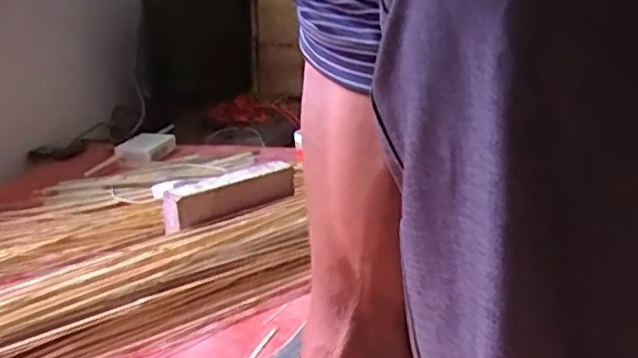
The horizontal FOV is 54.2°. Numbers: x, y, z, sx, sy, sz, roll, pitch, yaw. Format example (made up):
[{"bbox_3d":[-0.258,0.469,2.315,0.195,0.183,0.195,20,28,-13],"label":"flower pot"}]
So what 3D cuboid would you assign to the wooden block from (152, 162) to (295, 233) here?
[{"bbox_3d":[-0.140,0.021,1.003,0.247,0.061,0.046,-15,23,-36],"label":"wooden block"}]

